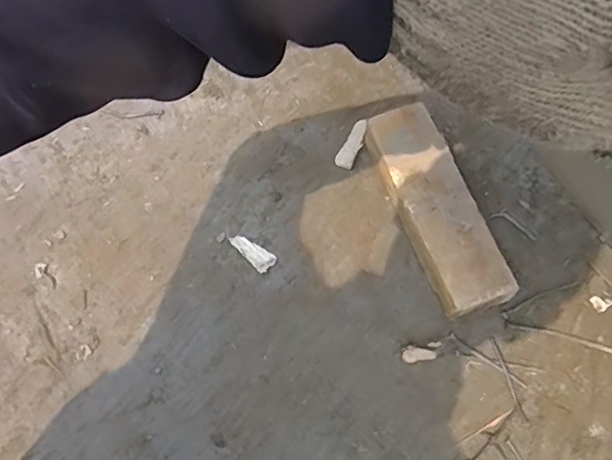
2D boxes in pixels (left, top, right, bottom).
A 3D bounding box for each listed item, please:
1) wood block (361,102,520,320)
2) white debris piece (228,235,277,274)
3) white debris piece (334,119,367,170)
[{"bbox_3d":[0.122,-0.018,0.544,0.067,0.048,0.204,-20,68,-6],"label":"wood block"},{"bbox_3d":[-0.053,0.022,0.557,0.047,0.012,0.021,36,75,15],"label":"white debris piece"},{"bbox_3d":[0.050,-0.091,0.600,0.019,0.004,0.059,26,72,12],"label":"white debris piece"}]

